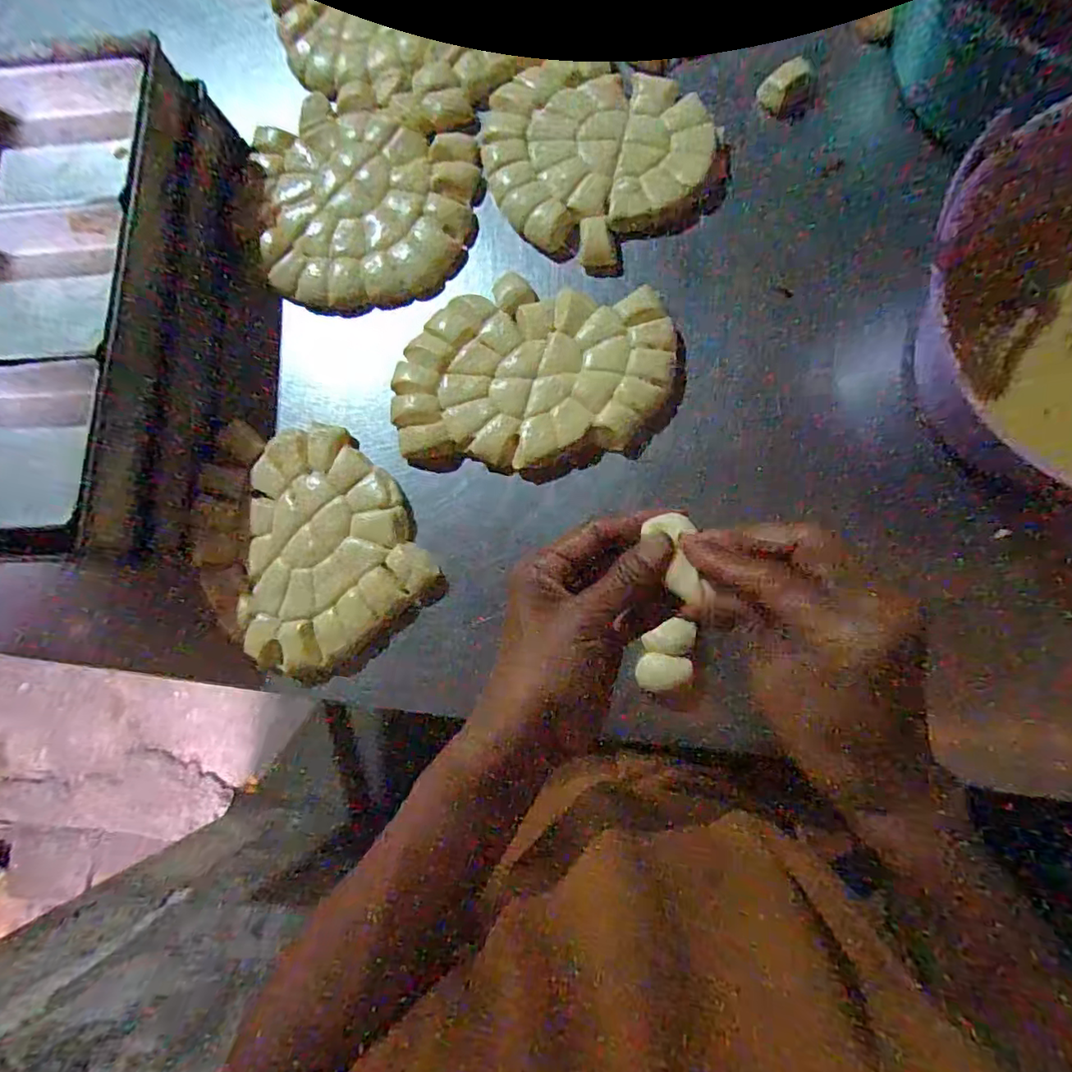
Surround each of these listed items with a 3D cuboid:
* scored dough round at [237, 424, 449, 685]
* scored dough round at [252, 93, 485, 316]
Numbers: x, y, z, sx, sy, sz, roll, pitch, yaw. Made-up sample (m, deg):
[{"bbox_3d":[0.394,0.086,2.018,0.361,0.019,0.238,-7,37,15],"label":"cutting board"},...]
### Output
[{"bbox_3d":[-0.194,0.010,0.512,0.175,0.017,0.207,-27,81,4],"label":"scored dough round"},{"bbox_3d":[-0.176,-0.310,0.549,0.230,0.019,0.191,22,87,9],"label":"scored dough round"}]

